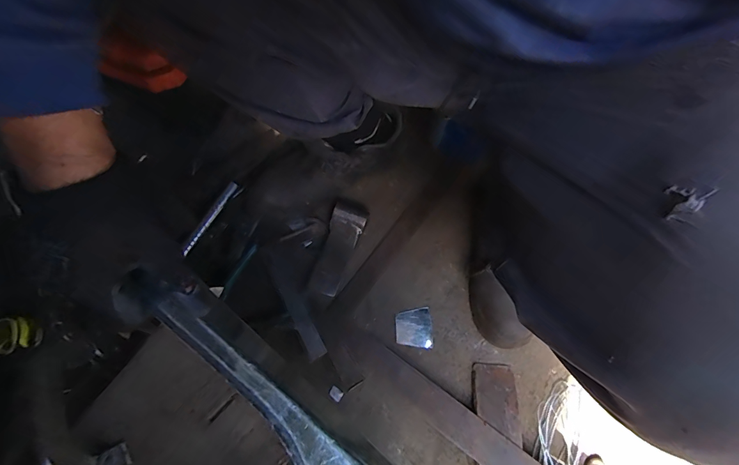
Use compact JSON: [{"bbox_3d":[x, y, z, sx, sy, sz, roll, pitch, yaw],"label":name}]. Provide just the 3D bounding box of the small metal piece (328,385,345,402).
[{"bbox_3d":[-0.052,0.249,0.567,0.022,0.007,0.018,35,74,10],"label":"small metal piece"}]

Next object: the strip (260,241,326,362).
[{"bbox_3d":[-0.127,0.108,0.599,0.028,0.012,0.207,-26,65,-14],"label":"strip"}]

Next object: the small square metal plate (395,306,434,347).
[{"bbox_3d":[0.073,0.157,0.606,0.058,0.005,0.062,-1,71,-1],"label":"small square metal plate"}]

